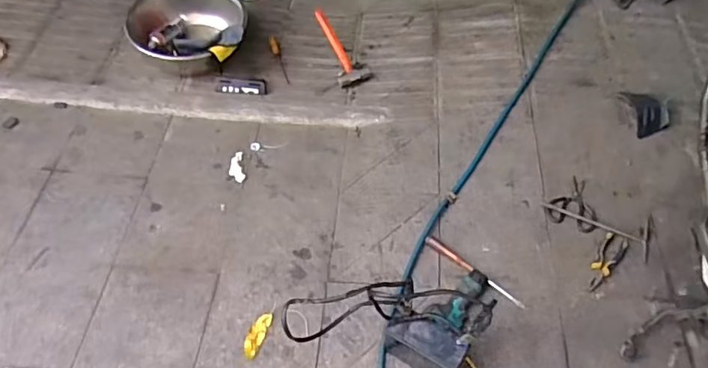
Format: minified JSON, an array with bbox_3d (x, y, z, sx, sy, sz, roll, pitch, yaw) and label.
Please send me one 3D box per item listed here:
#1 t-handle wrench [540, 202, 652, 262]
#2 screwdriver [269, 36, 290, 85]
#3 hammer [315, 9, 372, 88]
[{"bbox_3d":[0.684,0.088,1.483,0.297,0.015,0.137,28,58,16],"label":"t-handle wrench"},{"bbox_3d":[-0.268,-0.454,1.918,0.034,0.025,0.227,-14,57,-12],"label":"screwdriver"},{"bbox_3d":[-0.051,-0.491,1.883,0.116,0.037,0.320,-22,77,-17],"label":"hammer"}]

